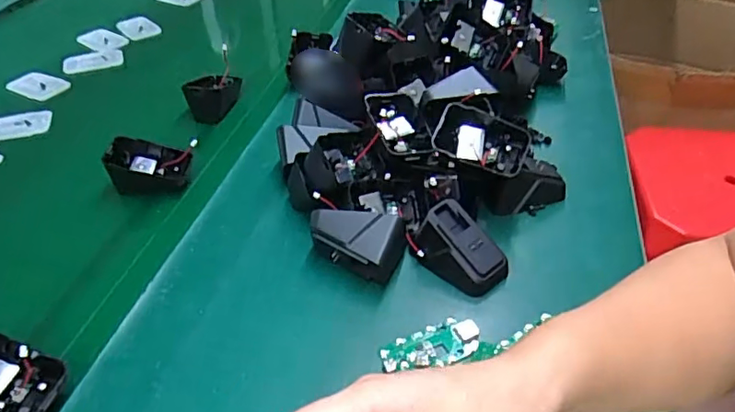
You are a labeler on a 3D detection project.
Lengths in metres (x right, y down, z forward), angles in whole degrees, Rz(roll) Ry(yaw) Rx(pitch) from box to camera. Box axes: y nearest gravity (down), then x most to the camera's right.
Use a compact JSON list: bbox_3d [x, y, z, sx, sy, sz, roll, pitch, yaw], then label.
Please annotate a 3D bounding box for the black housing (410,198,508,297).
[{"bbox_3d":[0.064,0.029,0.403,0.035,0.038,0.067,-31,48,-30],"label":"black housing"}]

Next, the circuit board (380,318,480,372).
[{"bbox_3d":[0.040,0.088,0.361,0.065,0.004,0.028,-11,41,-10],"label":"circuit board"}]

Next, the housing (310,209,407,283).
[{"bbox_3d":[-0.008,0.030,0.400,0.066,0.047,0.034,5,41,8],"label":"housing"}]

